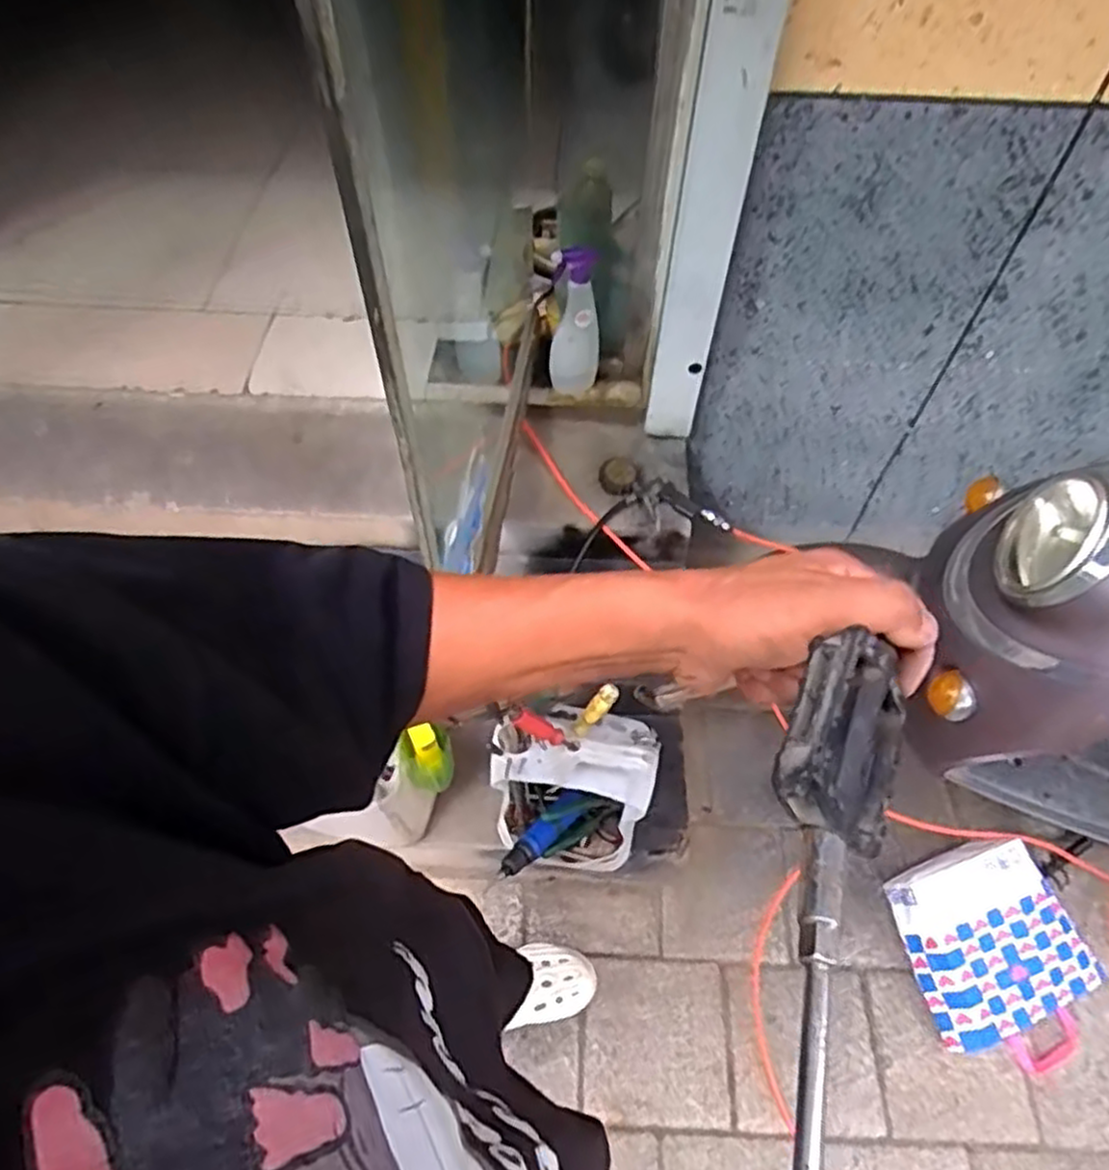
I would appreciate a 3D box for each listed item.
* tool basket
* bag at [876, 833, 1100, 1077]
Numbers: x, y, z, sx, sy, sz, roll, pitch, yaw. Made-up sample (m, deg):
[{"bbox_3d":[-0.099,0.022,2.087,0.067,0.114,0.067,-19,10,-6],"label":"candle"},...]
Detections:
[{"bbox_3d":[0.028,0.307,1.125,0.233,0.343,0.185,-4,56,-4],"label":"tool basket"},{"bbox_3d":[0.777,0.642,1.292,0.299,0.152,0.346,-17,58,-13],"label":"bag"}]

